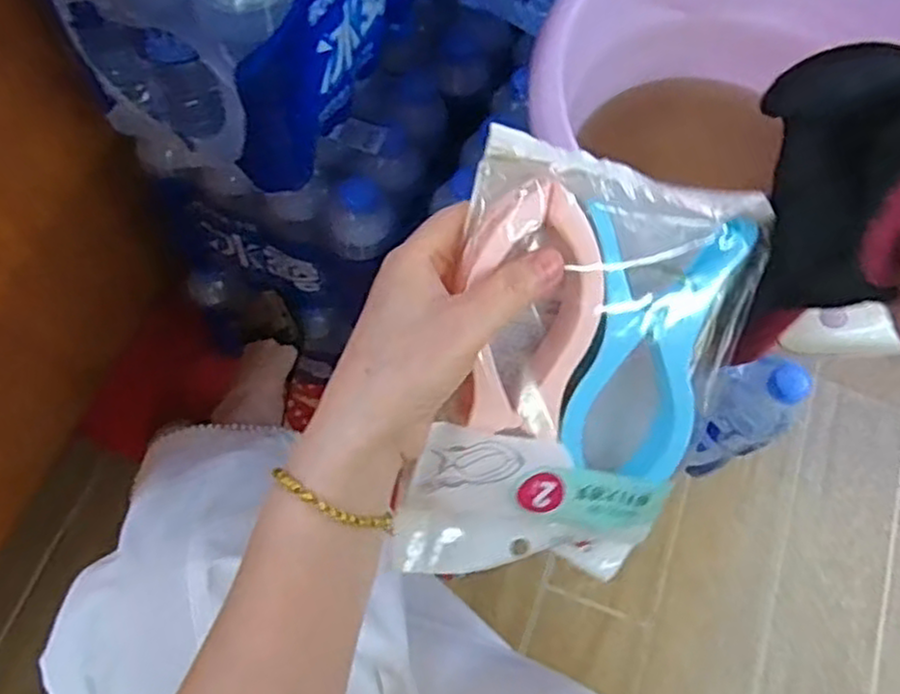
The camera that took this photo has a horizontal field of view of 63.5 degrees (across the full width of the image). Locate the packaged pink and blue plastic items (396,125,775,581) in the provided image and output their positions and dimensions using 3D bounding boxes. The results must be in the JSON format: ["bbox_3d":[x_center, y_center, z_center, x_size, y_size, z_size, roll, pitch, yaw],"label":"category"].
[{"bbox_3d":[0.056,0.017,0.347,0.130,0.037,0.204,11,105,-12],"label":"packaged pink and blue plastic items"}]

